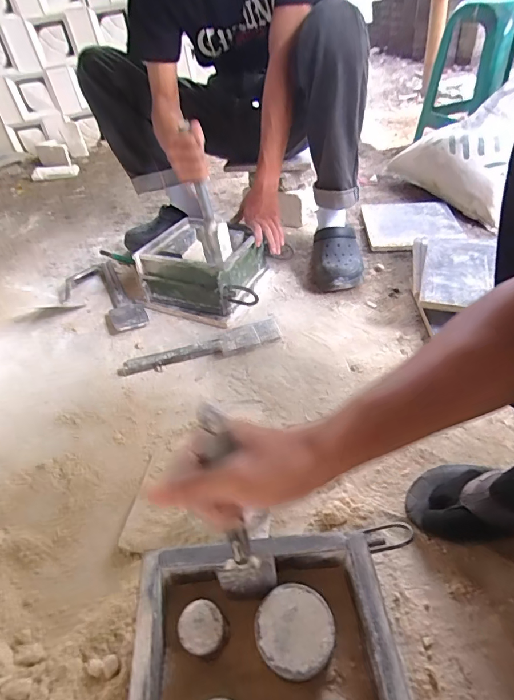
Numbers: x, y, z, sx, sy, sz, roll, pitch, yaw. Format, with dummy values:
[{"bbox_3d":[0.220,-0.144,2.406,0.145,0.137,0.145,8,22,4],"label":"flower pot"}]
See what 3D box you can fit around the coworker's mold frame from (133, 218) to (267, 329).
[{"bbox_3d":[-0.115,-0.201,0.994,0.262,0.148,0.247,13,45,19],"label":"coworker's mold frame"}]

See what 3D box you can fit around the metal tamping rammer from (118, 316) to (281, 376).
[{"bbox_3d":[-0.114,-0.004,0.852,0.331,0.022,0.065,-15,43,-10],"label":"metal tamping rammer"}]

